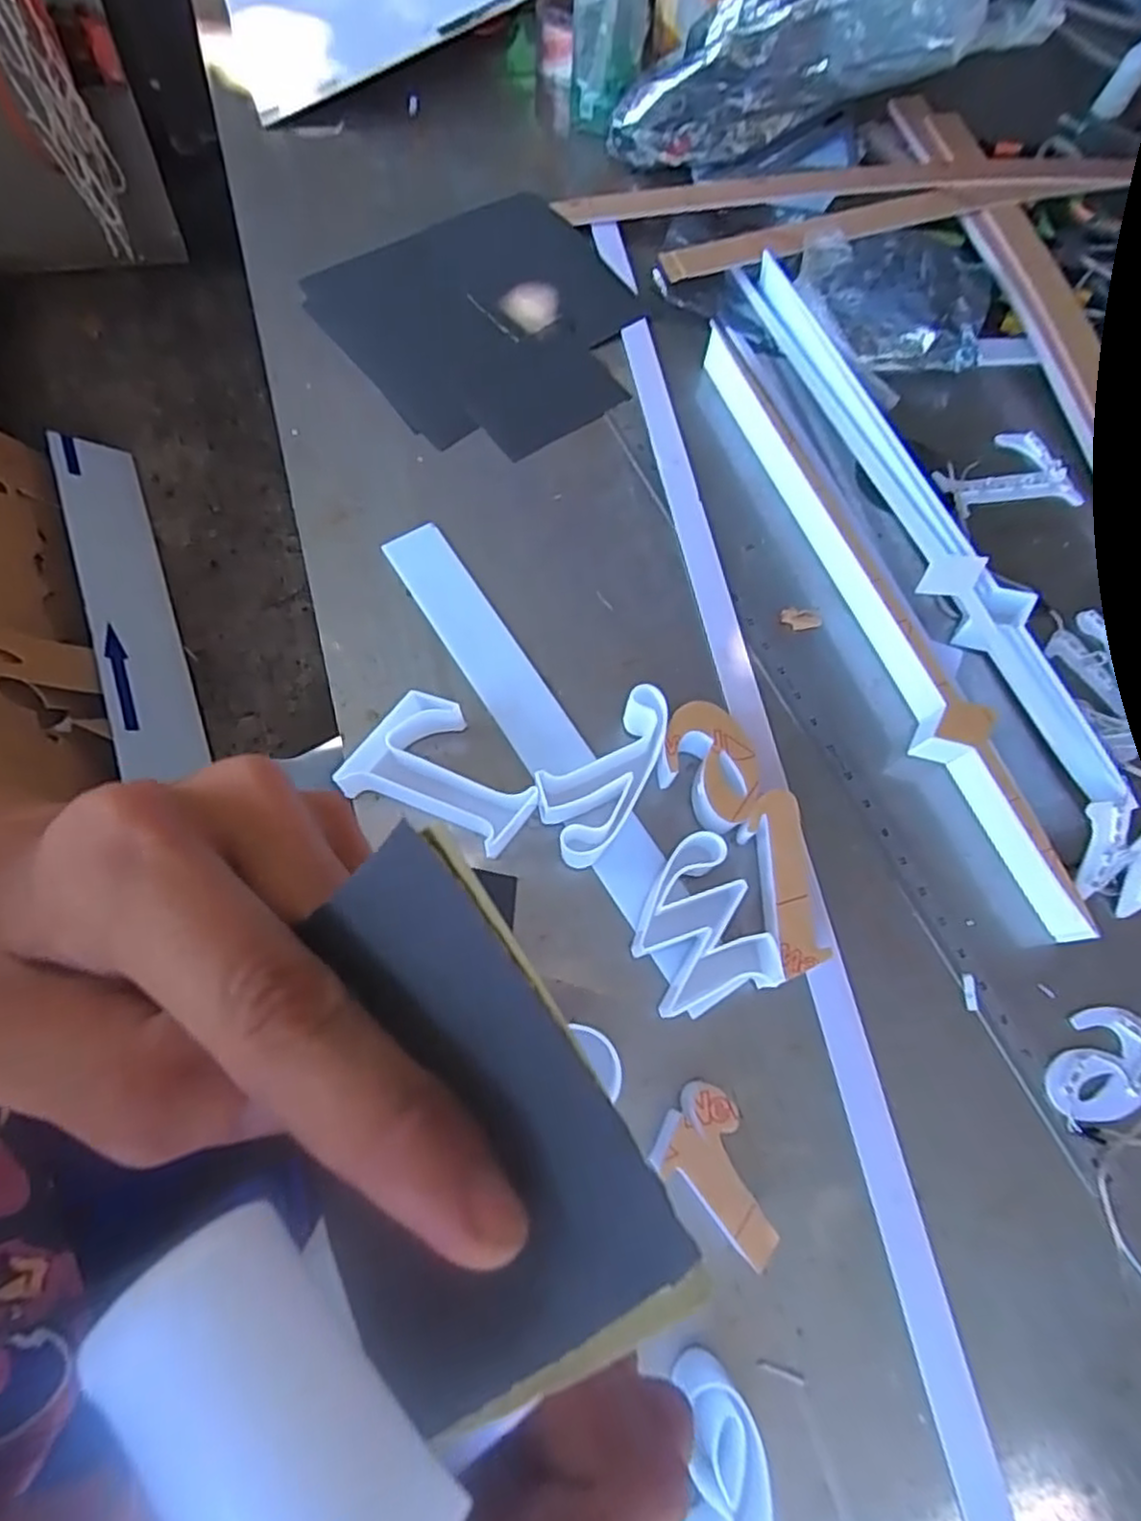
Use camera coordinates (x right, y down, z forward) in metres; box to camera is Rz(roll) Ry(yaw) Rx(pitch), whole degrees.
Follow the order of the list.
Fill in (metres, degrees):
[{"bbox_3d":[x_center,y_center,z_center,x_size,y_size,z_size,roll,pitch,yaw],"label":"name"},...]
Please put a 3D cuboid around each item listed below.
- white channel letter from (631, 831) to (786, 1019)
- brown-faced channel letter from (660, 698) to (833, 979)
[{"bbox_3d":[0.085,0.117,0.499,0.082,0.042,0.107,-21,74,-12],"label":"white channel letter"},{"bbox_3d":[0.127,0.053,0.526,0.069,0.051,0.200,-26,75,-13],"label":"brown-faced channel letter"}]

